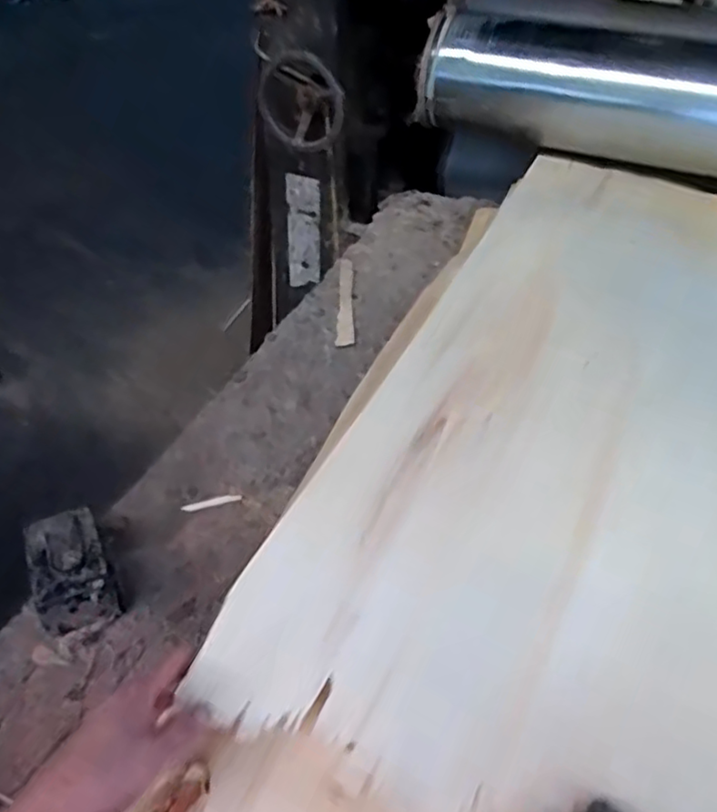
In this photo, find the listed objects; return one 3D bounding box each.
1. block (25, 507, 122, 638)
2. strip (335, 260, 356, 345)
[{"bbox_3d":[-0.297,0.168,0.662,0.076,0.066,0.109,-19,47,-23],"label":"block"},{"bbox_3d":[-0.022,-0.179,1.093,0.029,0.006,0.244,5,45,-7],"label":"strip"}]

